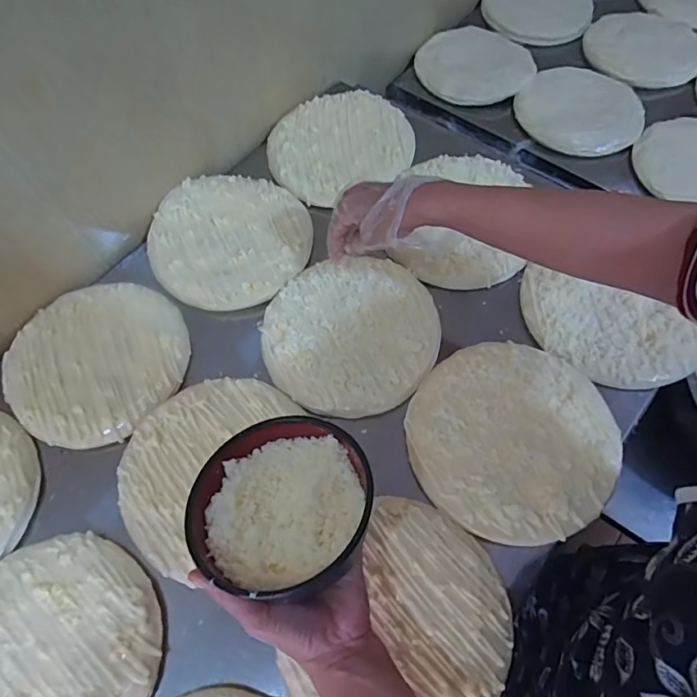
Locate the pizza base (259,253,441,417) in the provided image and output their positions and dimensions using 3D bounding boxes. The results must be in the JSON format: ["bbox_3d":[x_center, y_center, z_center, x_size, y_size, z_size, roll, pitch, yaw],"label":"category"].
[{"bbox_3d":[0.003,-0.024,0.559,0.189,0.009,0.192,-1,64,3],"label":"pizza base"}]

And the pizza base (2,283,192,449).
[{"bbox_3d":[-0.286,0.008,0.561,0.187,0.009,0.192,-1,64,3],"label":"pizza base"}]

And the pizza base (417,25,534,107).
[{"bbox_3d":[0.227,-0.501,0.871,0.191,0.030,0.203,-1,64,3],"label":"pizza base"}]

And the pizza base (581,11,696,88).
[{"bbox_3d":[0.523,-0.534,0.874,0.200,0.017,0.194,-1,64,3],"label":"pizza base"}]

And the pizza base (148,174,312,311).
[{"bbox_3d":[-0.150,-0.142,0.627,0.195,0.025,0.194,-1,64,3],"label":"pizza base"}]

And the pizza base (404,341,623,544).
[{"bbox_3d":[0.162,0.084,0.494,0.192,0.008,0.197,-1,64,3],"label":"pizza base"}]

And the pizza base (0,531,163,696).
[{"bbox_3d":[-0.269,0.271,0.430,0.196,0.008,0.190,-26,65,-9],"label":"pizza base"}]

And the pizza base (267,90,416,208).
[{"bbox_3d":[-0.013,-0.291,0.686,0.197,0.012,0.172,-27,66,-9],"label":"pizza base"}]

